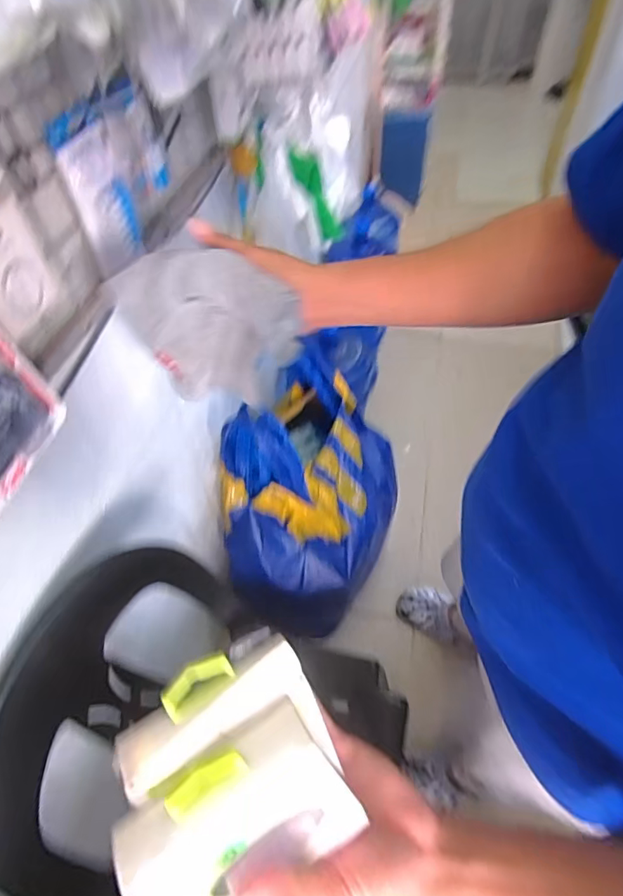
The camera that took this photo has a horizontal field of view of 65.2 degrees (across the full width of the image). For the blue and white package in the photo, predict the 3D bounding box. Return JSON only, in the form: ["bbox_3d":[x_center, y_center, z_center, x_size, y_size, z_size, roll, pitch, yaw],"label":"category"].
[{"bbox_3d":[-0.218,-0.315,0.558,0.029,0.155,0.156,10,53,11],"label":"blue and white package"}]

